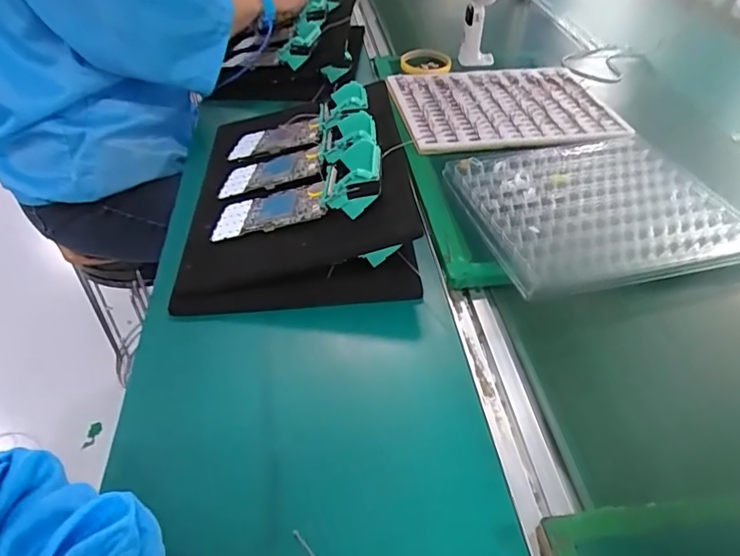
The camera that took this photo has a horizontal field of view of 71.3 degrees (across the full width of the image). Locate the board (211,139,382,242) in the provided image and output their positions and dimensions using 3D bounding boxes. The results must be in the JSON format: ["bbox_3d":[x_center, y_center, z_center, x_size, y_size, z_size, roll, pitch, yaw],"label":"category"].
[{"bbox_3d":[-0.073,-0.085,0.545,0.192,0.039,0.077,-14,37,23],"label":"board"}]

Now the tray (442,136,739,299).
[{"bbox_3d":[0.255,-0.090,0.603,0.285,0.020,0.255,-8,44,-13],"label":"tray"}]

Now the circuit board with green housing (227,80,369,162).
[{"bbox_3d":[-0.091,-0.194,0.663,0.196,0.025,0.071,-16,36,24],"label":"circuit board with green housing"}]

